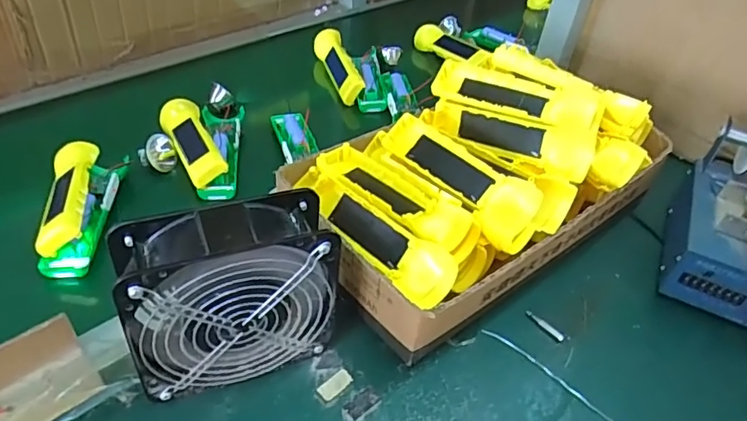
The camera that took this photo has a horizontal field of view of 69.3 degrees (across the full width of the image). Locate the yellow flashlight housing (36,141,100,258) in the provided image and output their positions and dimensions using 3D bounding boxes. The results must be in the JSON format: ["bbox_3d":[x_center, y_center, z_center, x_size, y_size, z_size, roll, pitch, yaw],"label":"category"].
[{"bbox_3d":[-0.315,-0.019,0.555,0.043,0.028,0.164,-6,44,-15],"label":"yellow flashlight housing"}]

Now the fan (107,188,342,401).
[{"bbox_3d":[-0.105,0.066,0.412,0.153,0.148,0.066,-13,47,-22],"label":"fan"}]

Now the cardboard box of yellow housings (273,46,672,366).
[{"bbox_3d":[0.128,-0.049,0.572,0.418,0.149,0.218,-27,59,-30],"label":"cardboard box of yellow housings"}]

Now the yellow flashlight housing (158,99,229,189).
[{"bbox_3d":[-0.220,-0.087,0.654,0.045,0.028,0.165,-16,47,-24],"label":"yellow flashlight housing"}]

